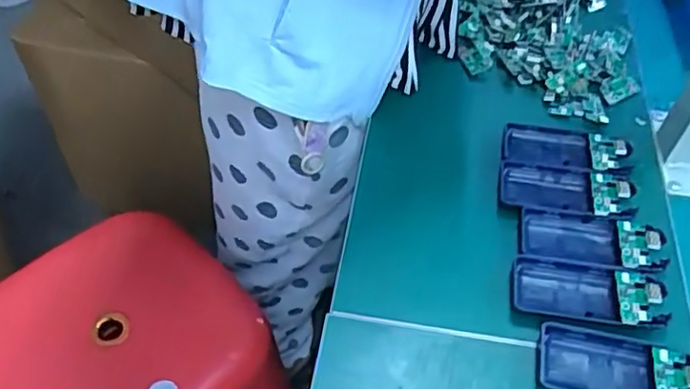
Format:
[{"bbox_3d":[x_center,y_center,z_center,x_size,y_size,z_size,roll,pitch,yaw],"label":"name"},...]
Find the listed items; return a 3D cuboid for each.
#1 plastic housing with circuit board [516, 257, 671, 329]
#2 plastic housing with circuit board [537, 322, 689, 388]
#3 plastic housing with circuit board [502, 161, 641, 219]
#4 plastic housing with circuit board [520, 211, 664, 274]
[{"bbox_3d":[0.169,0.066,0.442,0.101,0.014,0.046,8,51,3],"label":"plastic housing with circuit board"},{"bbox_3d":[0.177,0.111,0.409,0.102,0.020,0.043,12,51,7],"label":"plastic housing with circuit board"},{"bbox_3d":[0.175,-0.004,0.501,0.100,0.013,0.046,7,51,2],"label":"plastic housing with circuit board"},{"bbox_3d":[0.181,0.031,0.470,0.101,0.014,0.045,8,51,3],"label":"plastic housing with circuit board"}]

